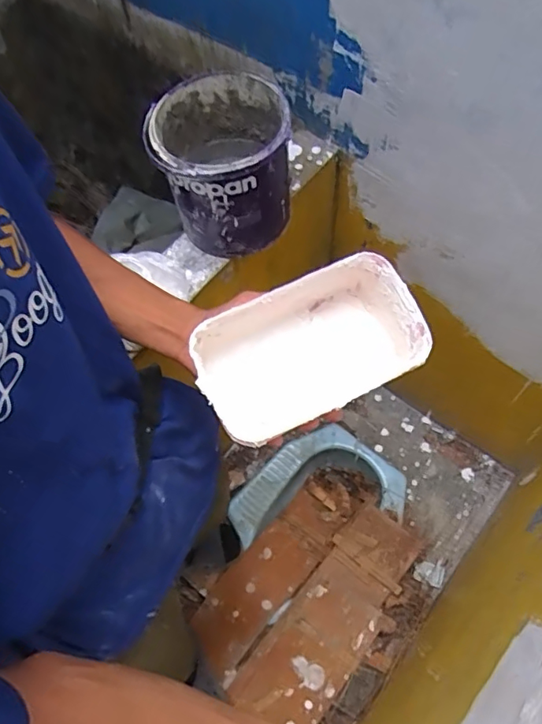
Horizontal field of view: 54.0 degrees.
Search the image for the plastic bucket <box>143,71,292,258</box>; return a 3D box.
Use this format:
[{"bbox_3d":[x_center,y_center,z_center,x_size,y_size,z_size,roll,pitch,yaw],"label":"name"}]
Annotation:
[{"bbox_3d":[-0.065,-0.276,0.755,0.174,0.173,0.187,-1,65,2],"label":"plastic bucket"}]

